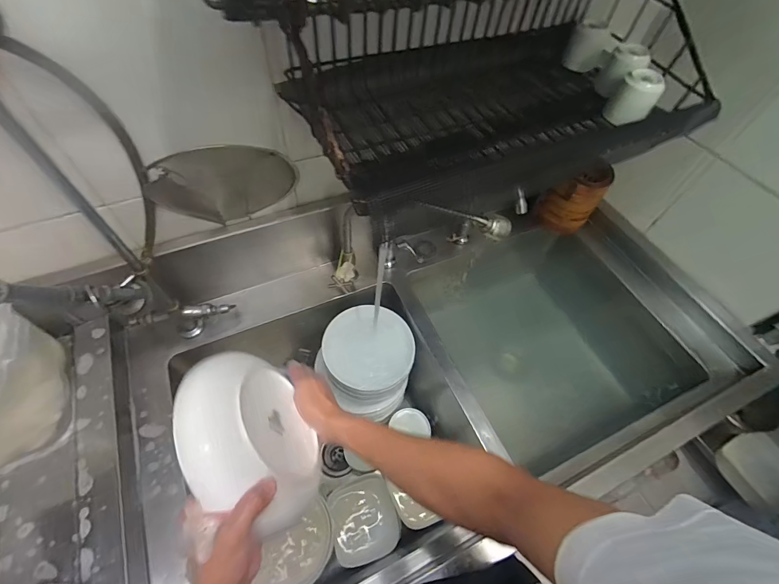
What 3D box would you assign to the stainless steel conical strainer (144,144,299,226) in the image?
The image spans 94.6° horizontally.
[{"bbox_3d":[-0.265,-0.170,0.601,0.211,0.184,0.074,-27,62,-21],"label":"stainless steel conical strainer"}]

